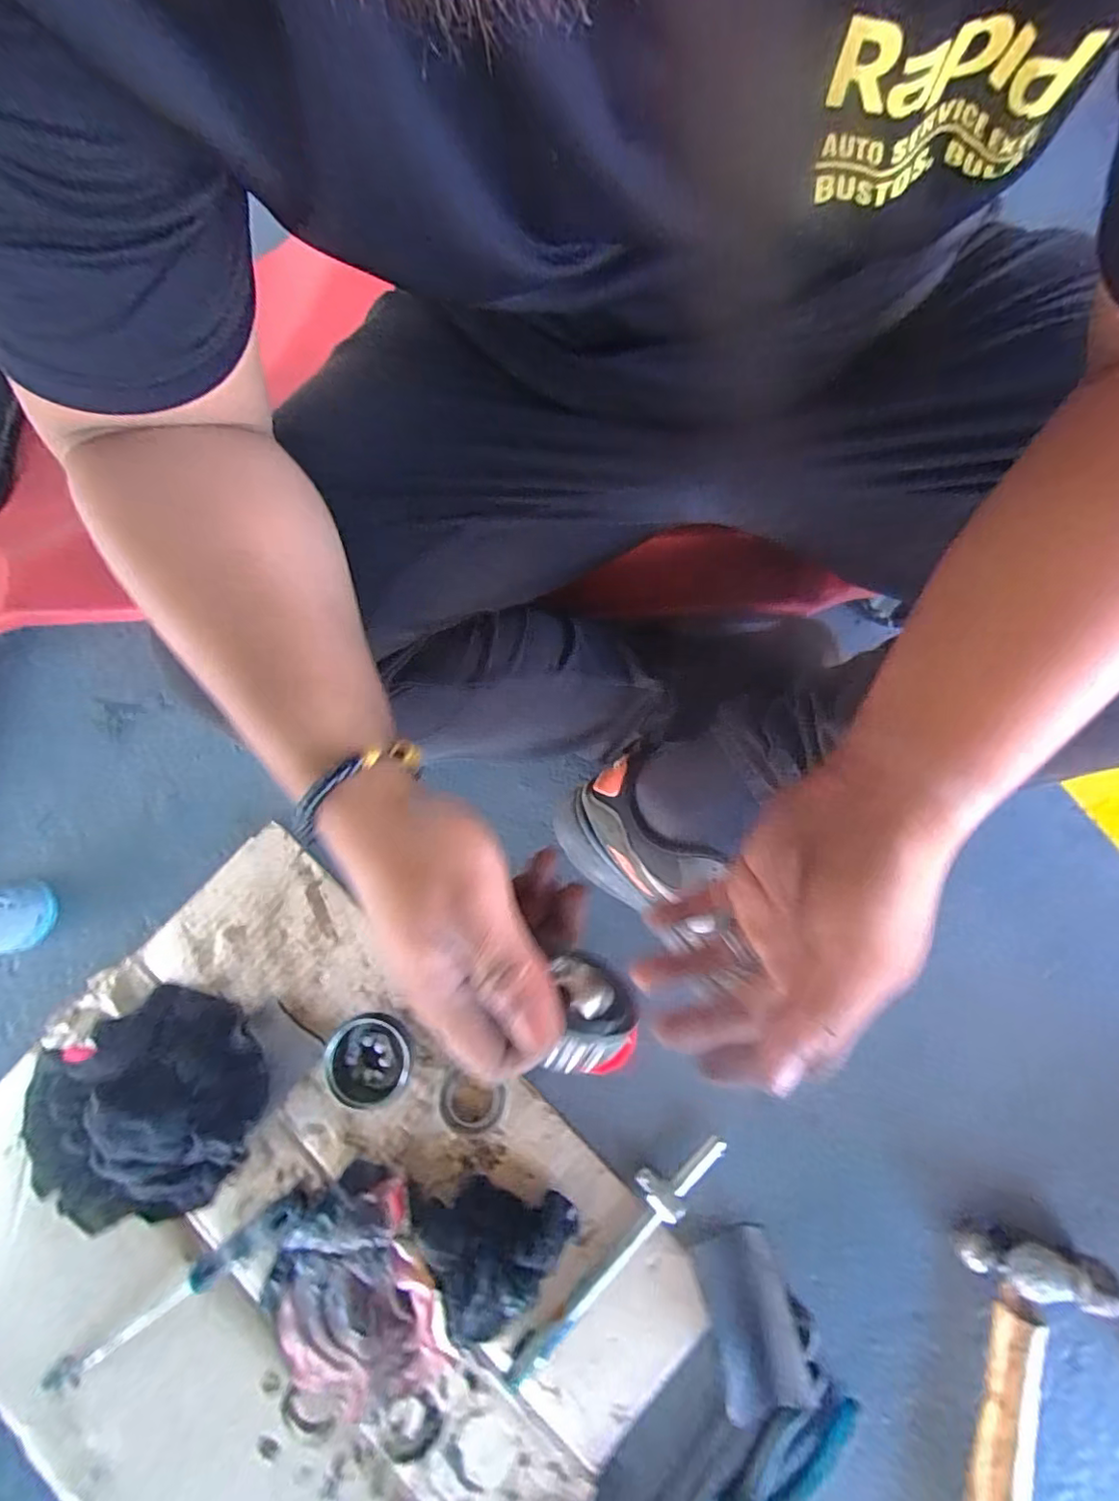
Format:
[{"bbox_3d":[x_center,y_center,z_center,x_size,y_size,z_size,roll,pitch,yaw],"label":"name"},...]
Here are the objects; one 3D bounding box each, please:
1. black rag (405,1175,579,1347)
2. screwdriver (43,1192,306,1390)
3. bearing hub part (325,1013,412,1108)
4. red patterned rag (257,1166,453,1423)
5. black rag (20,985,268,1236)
[{"bbox_3d":[-0.052,0.398,0.444,0.128,0.045,0.085,-5,79,-1],"label":"black rag"},{"bbox_3d":[-0.300,0.428,0.450,0.215,0.024,0.020,-34,81,-6],"label":"screwdriver"},{"bbox_3d":[-0.157,0.258,0.478,0.069,0.041,0.064,0,79,0],"label":"bearing hub part"},{"bbox_3d":[-0.164,0.431,0.442,0.135,0.034,0.165,-25,80,-5],"label":"red patterned rag"},{"bbox_3d":[-0.344,0.302,0.472,0.178,0.034,0.167,-33,80,-6],"label":"black rag"}]

